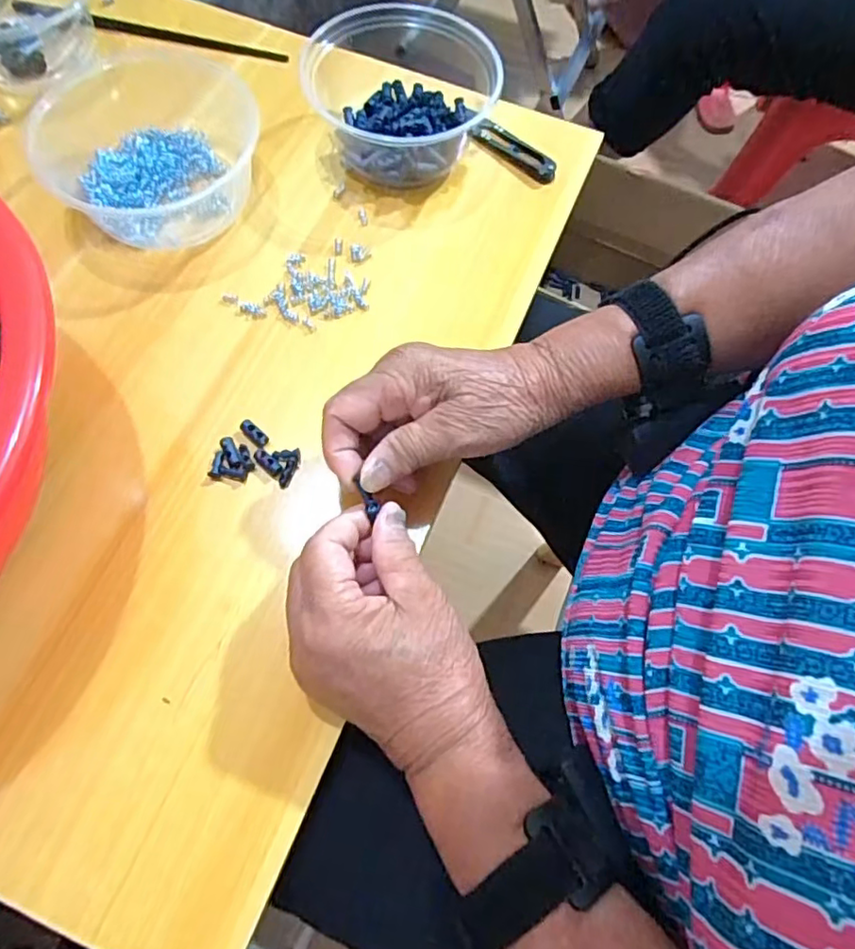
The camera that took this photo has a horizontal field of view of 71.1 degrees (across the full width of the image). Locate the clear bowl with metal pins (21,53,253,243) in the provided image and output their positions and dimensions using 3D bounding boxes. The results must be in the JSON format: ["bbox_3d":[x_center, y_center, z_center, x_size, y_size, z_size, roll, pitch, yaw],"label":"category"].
[{"bbox_3d":[-0.198,-0.238,0.432,0.134,0.043,0.156,3,62,-1],"label":"clear bowl with metal pins"}]

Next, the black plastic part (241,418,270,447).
[{"bbox_3d":[-0.105,-0.025,0.362,0.020,0.004,0.010,37,66,15],"label":"black plastic part"}]

